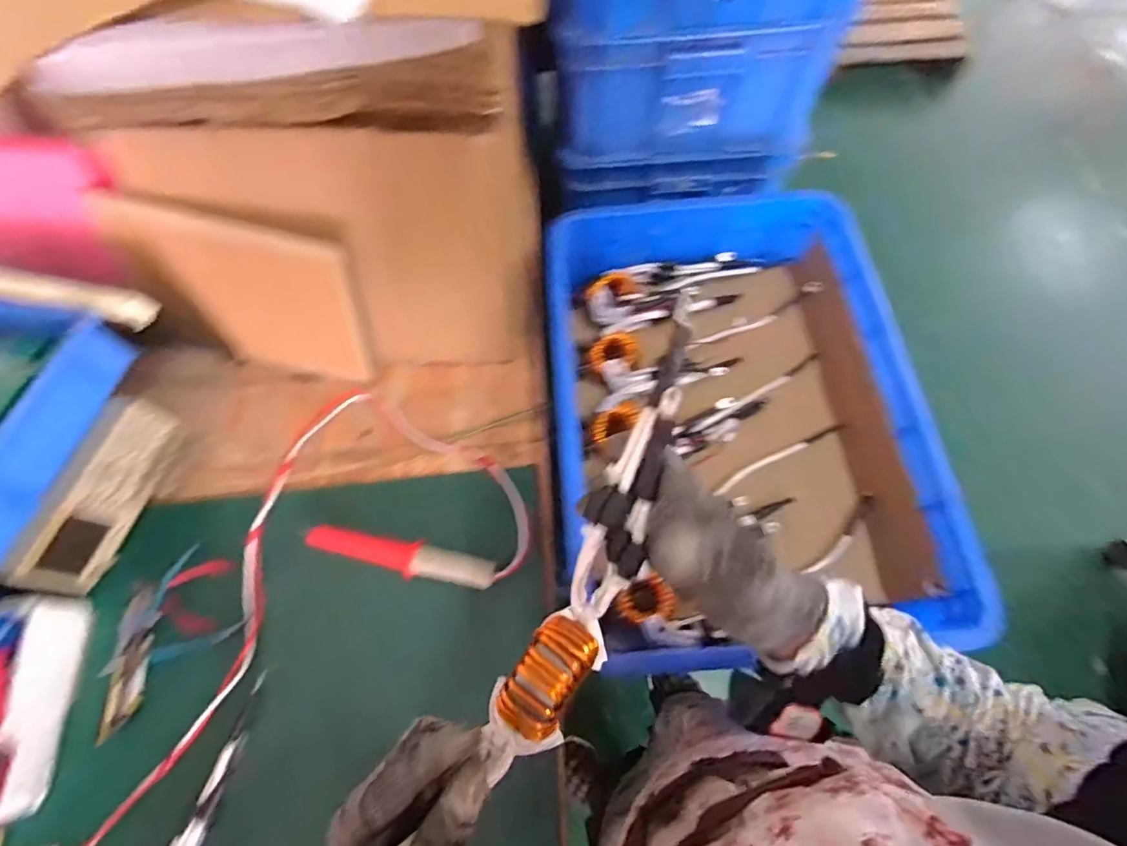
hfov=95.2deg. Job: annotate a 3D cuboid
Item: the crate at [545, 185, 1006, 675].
[{"bbox_3d":[0.207,-0.026,0.687,0.420,0.168,0.617,-4,67,0],"label":"crate"}]

